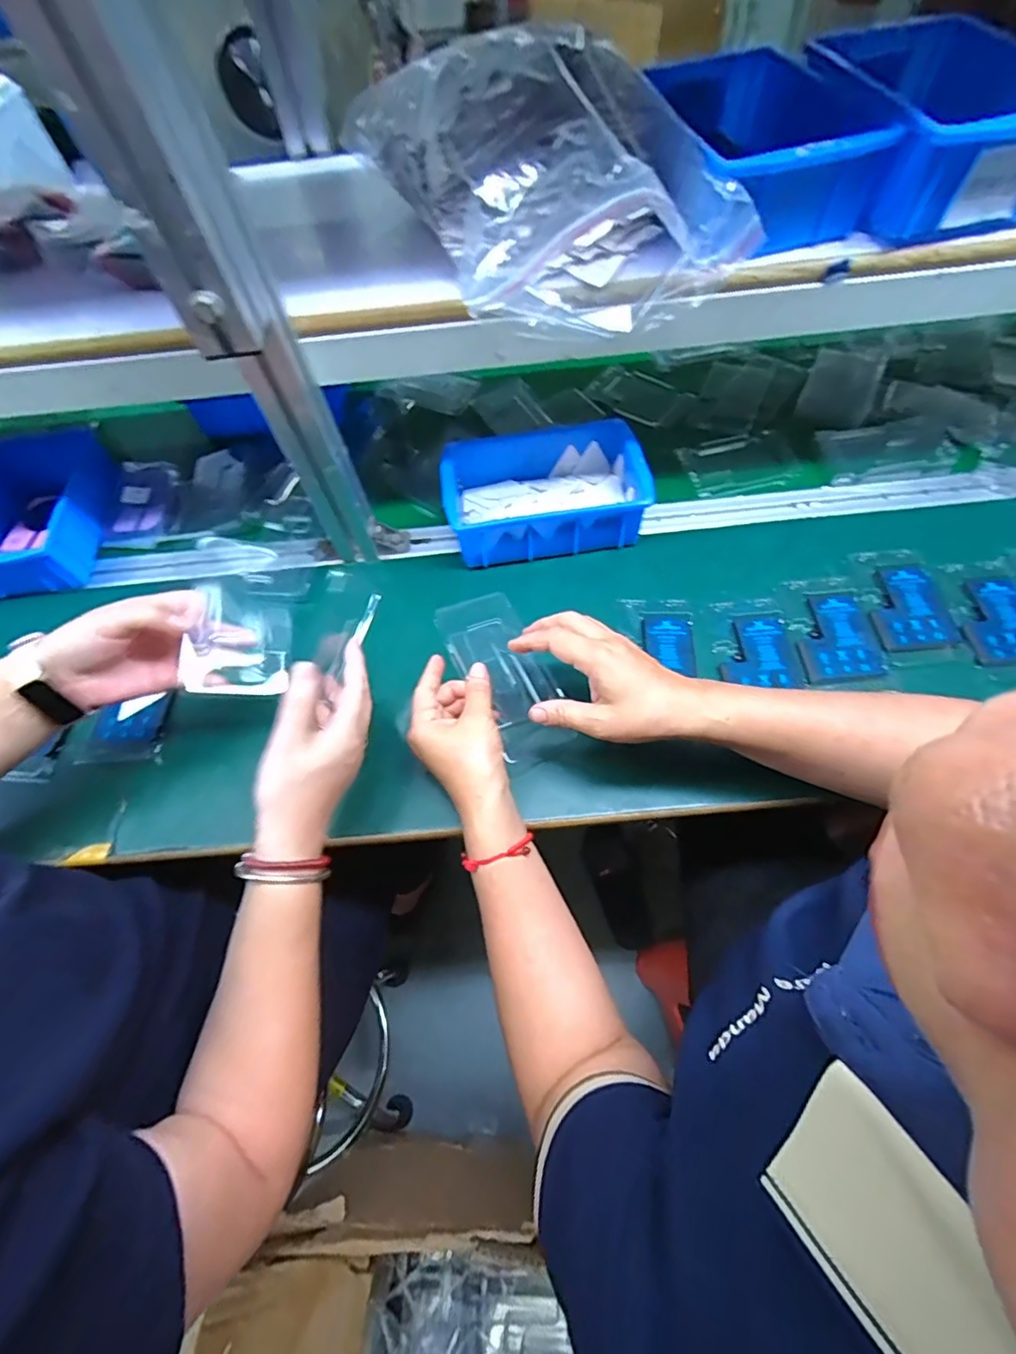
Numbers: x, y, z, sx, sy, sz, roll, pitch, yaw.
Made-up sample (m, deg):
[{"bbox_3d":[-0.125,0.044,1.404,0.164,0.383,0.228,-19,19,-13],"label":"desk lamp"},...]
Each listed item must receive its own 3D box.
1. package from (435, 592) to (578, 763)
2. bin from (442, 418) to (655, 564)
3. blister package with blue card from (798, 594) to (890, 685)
[{"bbox_3d":[-0.001,-0.004,0.495,0.075,0.024,0.156,-27,82,-10],"label":"package"},{"bbox_3d":[0.037,-0.201,0.586,0.203,0.059,0.143,-7,63,0],"label":"bin"},{"bbox_3d":[0.303,-0.039,0.504,0.066,0.004,0.090,-1,63,4],"label":"blister package with blue card"}]

